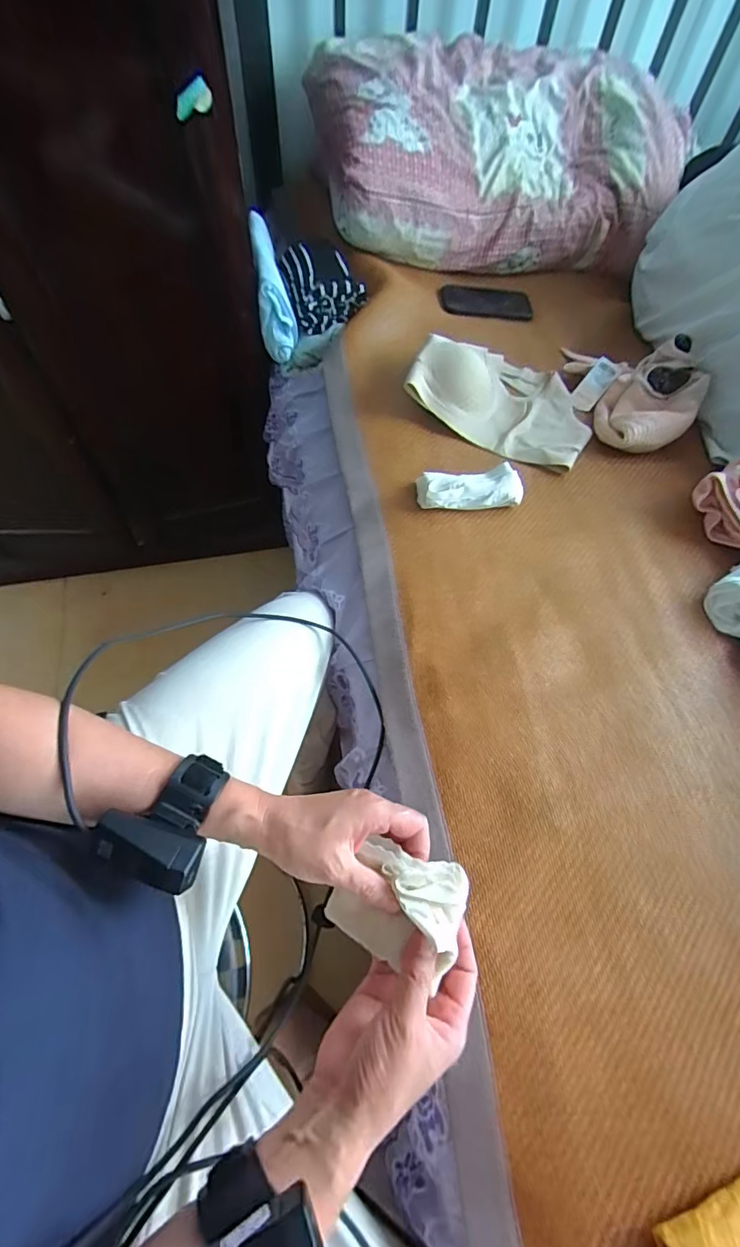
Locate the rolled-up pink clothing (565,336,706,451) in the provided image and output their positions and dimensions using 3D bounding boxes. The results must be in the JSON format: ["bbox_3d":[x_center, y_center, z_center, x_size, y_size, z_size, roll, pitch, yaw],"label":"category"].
[{"bbox_3d":[0.430,-0.376,0.769,0.175,0.075,0.242,-6,61,-6],"label":"rolled-up pink clothing"}]

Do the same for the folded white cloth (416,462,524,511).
[{"bbox_3d":[0.136,-0.182,0.666,0.140,0.036,0.049,-5,61,-5],"label":"folded white cloth"}]

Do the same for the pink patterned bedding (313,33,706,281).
[{"bbox_3d":[0.255,-0.906,0.961,0.662,0.233,0.363,-5,62,-6],"label":"pink patterned bedding"}]

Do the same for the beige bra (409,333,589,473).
[{"bbox_3d":[0.219,-0.367,0.751,0.264,0.070,0.209,27,63,13],"label":"beige bra"}]

